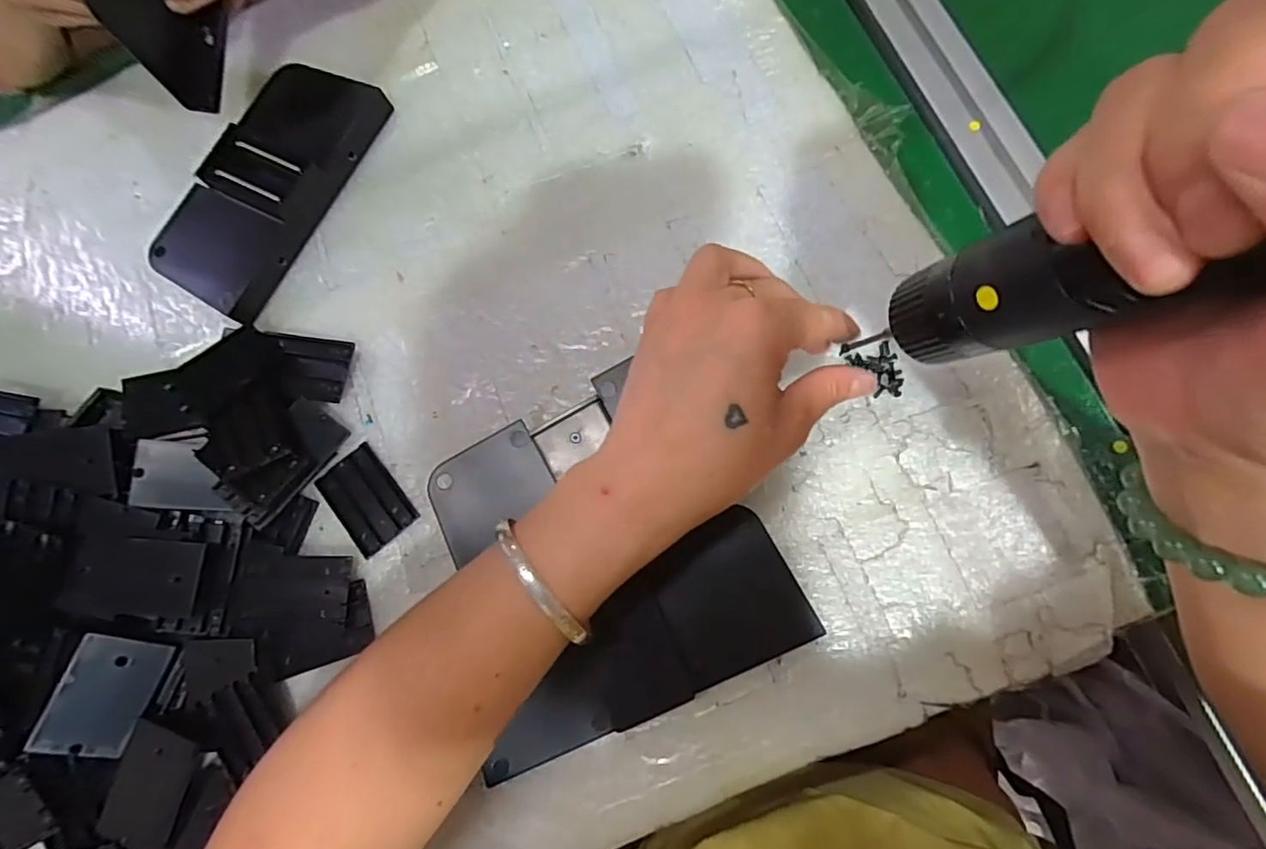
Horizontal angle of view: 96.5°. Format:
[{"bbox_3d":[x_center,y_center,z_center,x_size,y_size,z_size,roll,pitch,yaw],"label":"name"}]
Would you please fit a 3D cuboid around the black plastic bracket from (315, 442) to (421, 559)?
[{"bbox_3d":[-0.146,0.040,0.307,0.034,0.004,0.054,-40,77,-8],"label":"black plastic bracket"}]

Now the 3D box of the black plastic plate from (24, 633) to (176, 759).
[{"bbox_3d":[-0.256,0.132,0.273,0.037,0.006,0.054,26,77,-26],"label":"black plastic plate"}]

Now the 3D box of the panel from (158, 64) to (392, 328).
[{"bbox_3d":[-0.222,-0.150,0.346,0.071,0.025,0.165,23,77,8],"label":"panel"}]

